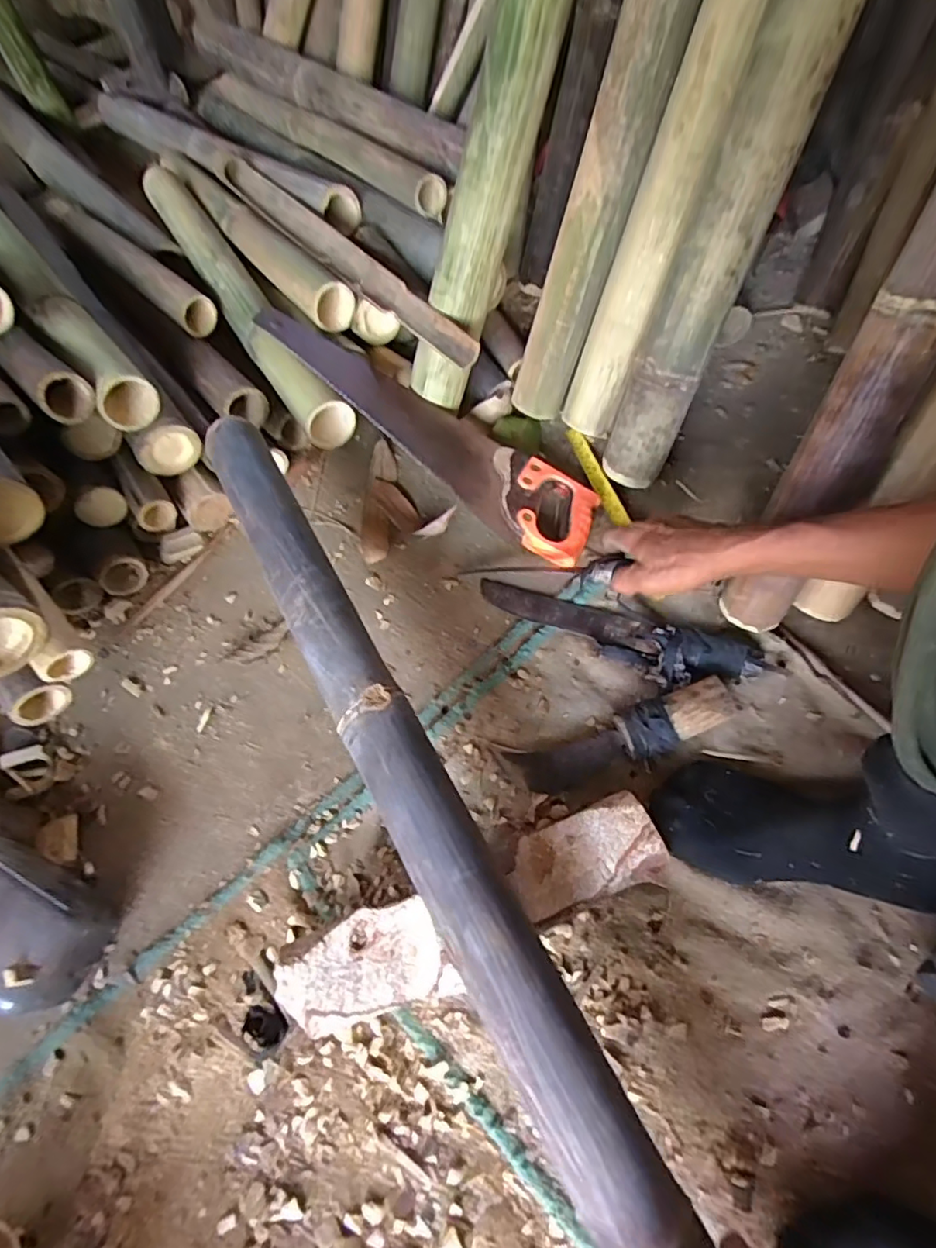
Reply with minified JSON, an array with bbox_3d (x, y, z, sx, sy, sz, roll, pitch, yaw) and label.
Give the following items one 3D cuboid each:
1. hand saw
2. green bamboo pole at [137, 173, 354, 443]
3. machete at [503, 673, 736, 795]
[{"bbox_3d":[-0.055,-0.254,0.736,0.503,0.027,0.117,37,69,6],"label":"hand saw"},{"bbox_3d":[-0.343,-0.492,0.858,0.070,0.073,0.654,-29,62,-12],"label":"green bamboo pole"},{"bbox_3d":[0.153,0.112,0.574,0.218,0.030,0.049,-24,62,7],"label":"machete"}]

